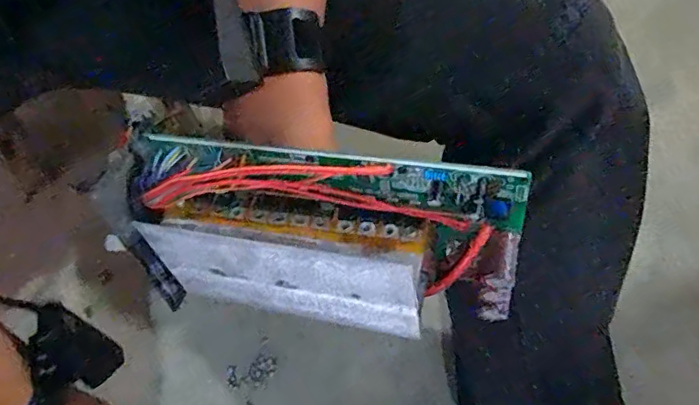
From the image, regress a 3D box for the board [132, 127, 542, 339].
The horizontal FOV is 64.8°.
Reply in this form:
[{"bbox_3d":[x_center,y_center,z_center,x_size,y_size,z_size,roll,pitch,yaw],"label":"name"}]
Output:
[{"bbox_3d":[-0.021,0.021,0.298,0.210,0.078,0.079,3,72,13],"label":"board"}]

